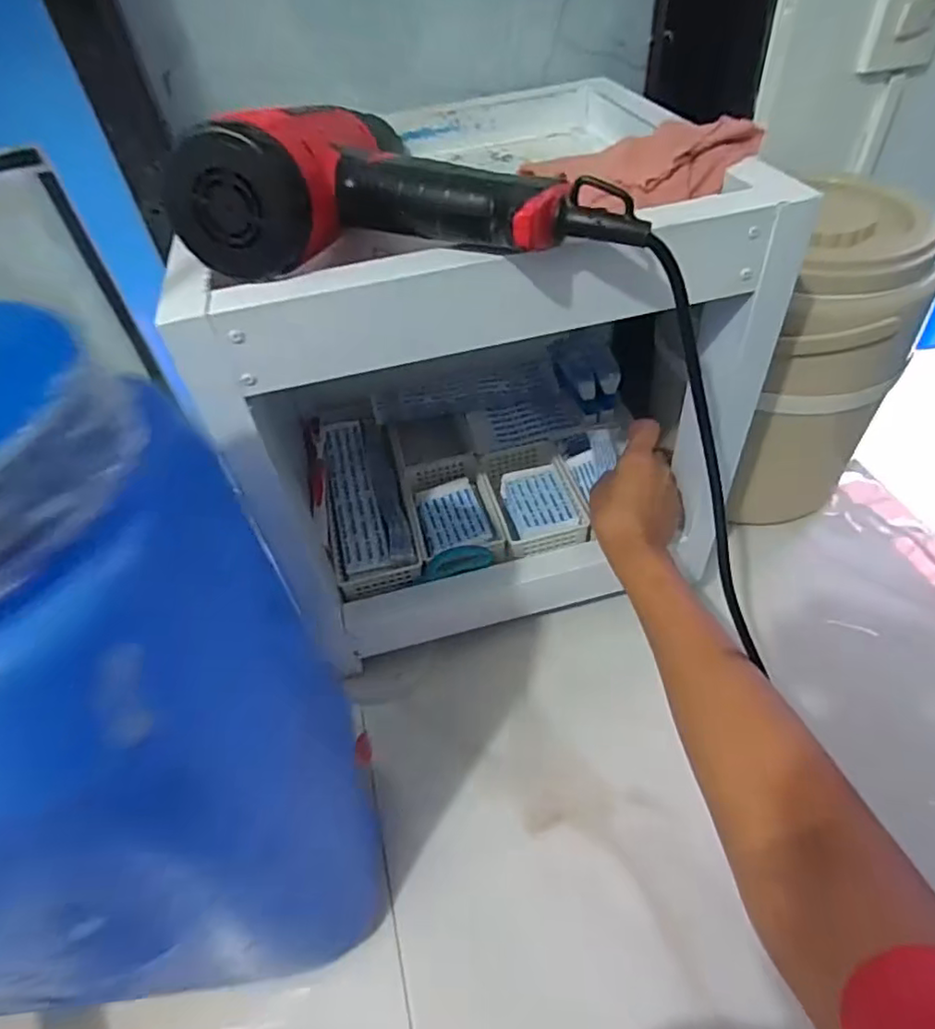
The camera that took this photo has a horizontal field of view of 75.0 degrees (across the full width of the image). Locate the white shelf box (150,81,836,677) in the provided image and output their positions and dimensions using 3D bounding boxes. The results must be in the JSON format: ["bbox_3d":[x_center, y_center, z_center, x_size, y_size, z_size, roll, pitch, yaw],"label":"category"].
[{"bbox_3d":[-0.003,-0.127,0.523,0.369,0.320,0.312,-12,48,-5],"label":"white shelf box"}]

